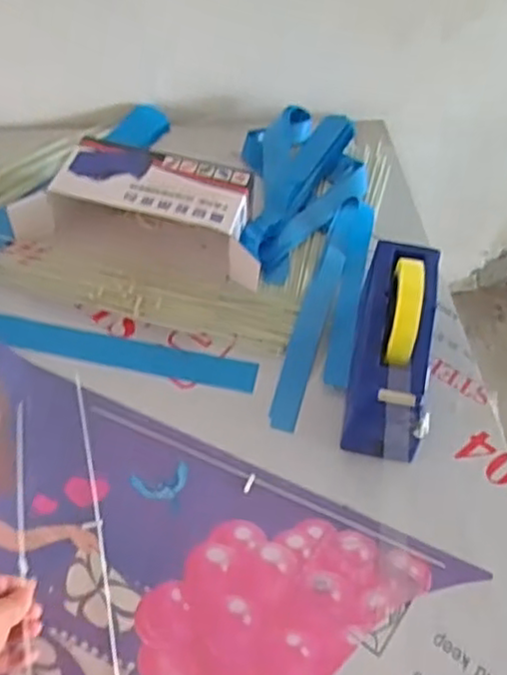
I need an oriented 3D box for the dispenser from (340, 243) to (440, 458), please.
[{"bbox_3d":[0.134,0.006,0.661,0.071,0.119,0.217,10,67,2],"label":"dispenser"}]

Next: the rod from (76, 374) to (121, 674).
[{"bbox_3d":[-0.132,0.181,0.595,0.009,0.004,0.350,-9,55,-11],"label":"rod"}]

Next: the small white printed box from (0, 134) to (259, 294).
[{"bbox_3d":[-0.118,-0.143,0.783,0.271,0.074,0.136,16,54,7],"label":"small white printed box"}]

